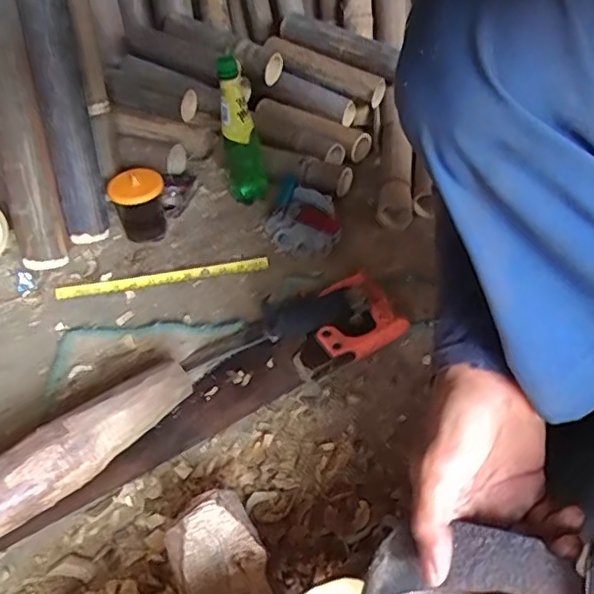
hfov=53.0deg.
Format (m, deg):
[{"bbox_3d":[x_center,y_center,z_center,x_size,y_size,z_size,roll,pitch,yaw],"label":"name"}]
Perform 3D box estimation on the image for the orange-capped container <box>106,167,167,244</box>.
[{"bbox_3d":[-0.232,-0.136,0.894,0.077,0.100,0.068,-18,44,-12],"label":"orange-capped container"}]

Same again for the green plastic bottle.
[{"bbox_3d":[-0.087,-0.249,0.910,0.056,0.223,0.075,-7,43,-1],"label":"green plastic bottle"}]

